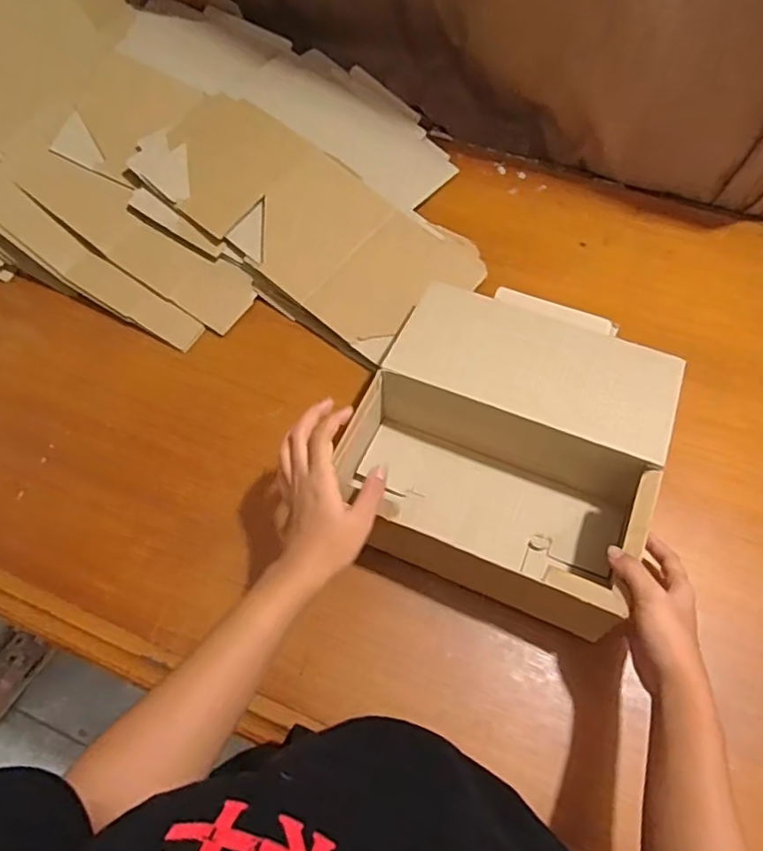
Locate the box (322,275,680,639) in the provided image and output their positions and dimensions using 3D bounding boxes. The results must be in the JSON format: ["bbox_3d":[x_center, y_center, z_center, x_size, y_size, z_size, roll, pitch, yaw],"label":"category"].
[{"bbox_3d":[0.123,0.014,0.608,0.260,0.133,0.285,21,68,11],"label":"box"}]

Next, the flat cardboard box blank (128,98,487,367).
[{"bbox_3d":[-0.096,-0.260,0.749,0.418,0.015,0.179,39,79,10],"label":"flat cardboard box blank"}]

